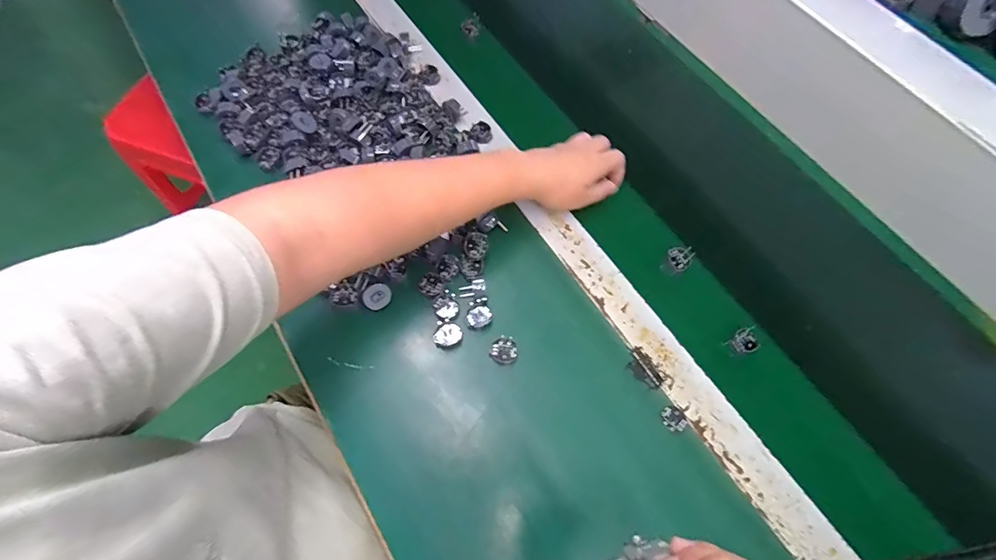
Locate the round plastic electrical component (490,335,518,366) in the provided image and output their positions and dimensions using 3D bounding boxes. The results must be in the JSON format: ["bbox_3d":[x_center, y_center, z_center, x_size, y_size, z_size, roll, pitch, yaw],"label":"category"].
[{"bbox_3d":[0.006,0.074,0.445,0.027,0.012,0.028,1,70,-2],"label":"round plastic electrical component"}]

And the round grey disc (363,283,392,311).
[{"bbox_3d":[-0.127,0.018,0.454,0.030,0.004,0.026,-42,107,-7],"label":"round grey disc"}]

